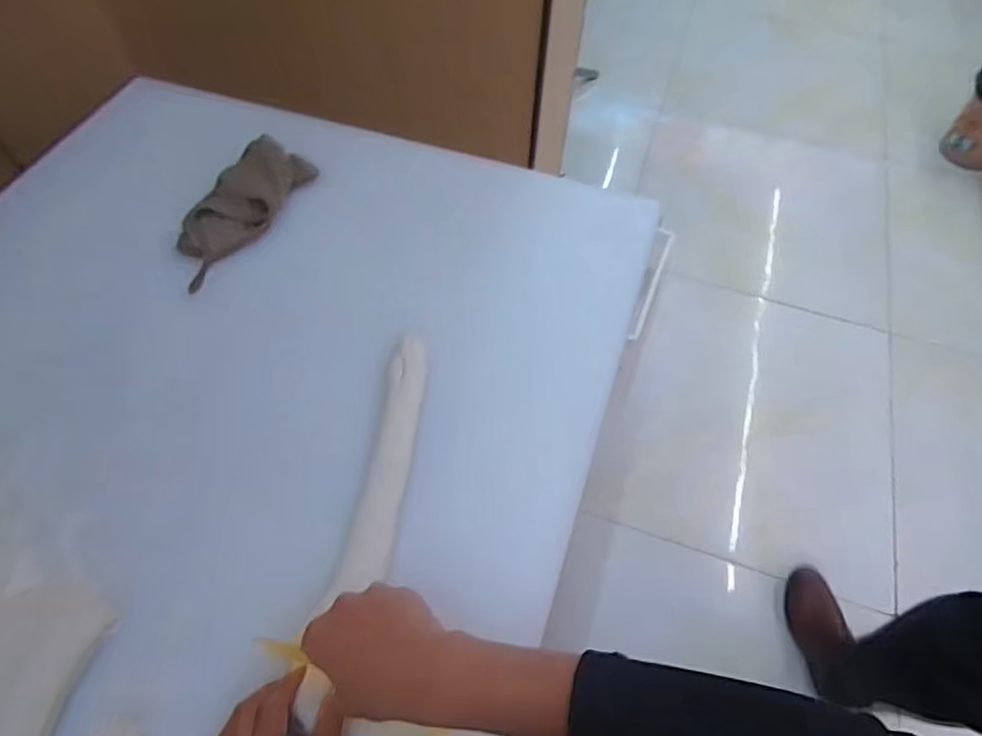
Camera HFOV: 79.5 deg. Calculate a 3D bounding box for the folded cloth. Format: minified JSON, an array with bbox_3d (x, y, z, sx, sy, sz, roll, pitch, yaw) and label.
[{"bbox_3d":[-0.325,-0.202,0.741,0.100,0.040,0.221,23,61,11],"label":"folded cloth"}]

